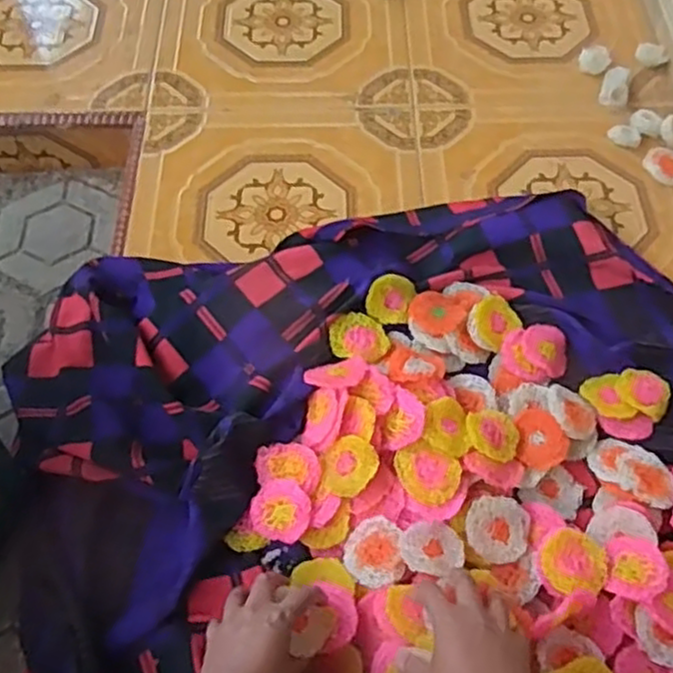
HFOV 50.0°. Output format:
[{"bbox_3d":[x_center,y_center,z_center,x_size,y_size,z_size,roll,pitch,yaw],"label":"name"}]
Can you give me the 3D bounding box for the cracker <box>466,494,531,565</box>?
[{"bbox_3d":[0.162,0.190,0.718,0.064,0.008,0.065,0,61,0],"label":"cracker"}]

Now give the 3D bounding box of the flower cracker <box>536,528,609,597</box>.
[{"bbox_3d":[0.232,0.220,0.702,0.065,0.024,0.061,-2,61,-2],"label":"flower cracker"}]

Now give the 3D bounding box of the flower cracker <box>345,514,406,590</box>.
[{"bbox_3d":[0.037,0.214,0.716,0.059,0.008,0.067,-14,57,14],"label":"flower cracker"}]

